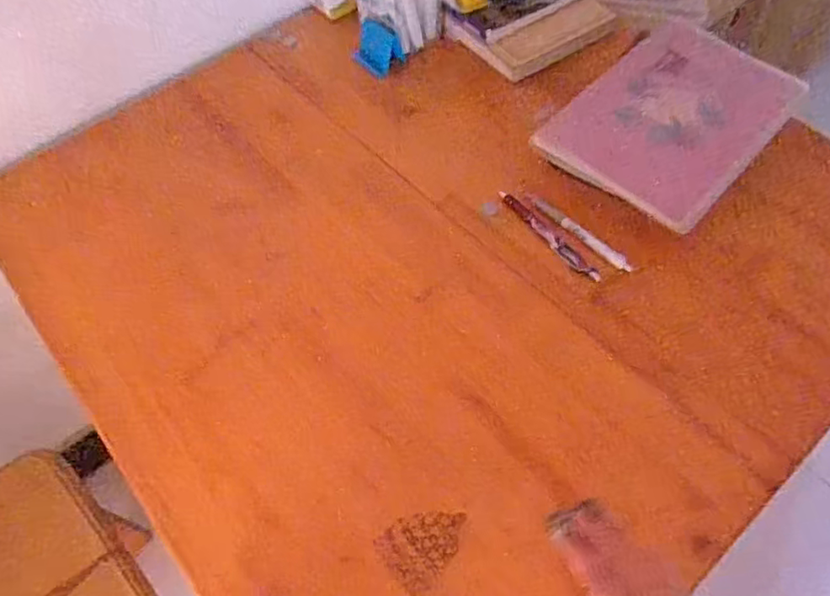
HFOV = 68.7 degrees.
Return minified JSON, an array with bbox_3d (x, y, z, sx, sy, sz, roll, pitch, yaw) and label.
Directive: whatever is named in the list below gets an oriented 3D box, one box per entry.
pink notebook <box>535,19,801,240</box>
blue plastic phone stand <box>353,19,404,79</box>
[{"bbox_3d":[0.278,-0.198,0.659,0.187,0.023,0.271,40,68,22],"label":"pink notebook"},{"bbox_3d":[-0.050,-0.324,0.784,0.054,0.047,0.046,34,66,19],"label":"blue plastic phone stand"}]

